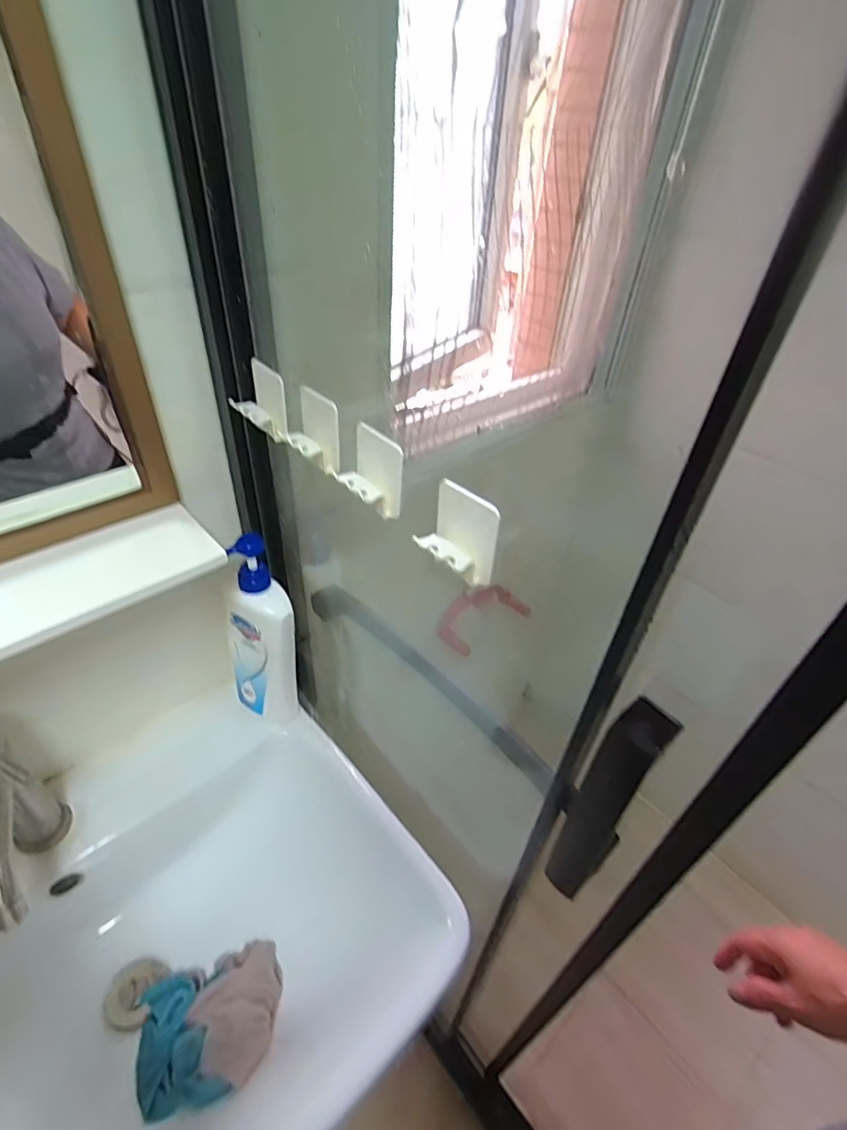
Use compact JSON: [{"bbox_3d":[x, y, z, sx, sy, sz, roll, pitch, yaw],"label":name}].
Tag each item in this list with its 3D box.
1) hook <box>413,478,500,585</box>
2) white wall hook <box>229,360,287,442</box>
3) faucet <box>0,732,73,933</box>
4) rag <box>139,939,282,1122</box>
[{"bbox_3d":[0.017,-0.017,0.342,0.029,0.058,0.050,-29,50,-33],"label":"hook"},{"bbox_3d":[-0.150,-0.146,0.480,0.035,0.061,0.047,-22,46,-27],"label":"white wall hook"},{"bbox_3d":[-0.385,0.258,0.506,0.043,0.182,0.150,-22,46,-27],"label":"faucet"},{"bbox_3d":[-0.227,0.481,0.564,0.144,0.066,0.124,-7,41,-13],"label":"rag"}]

